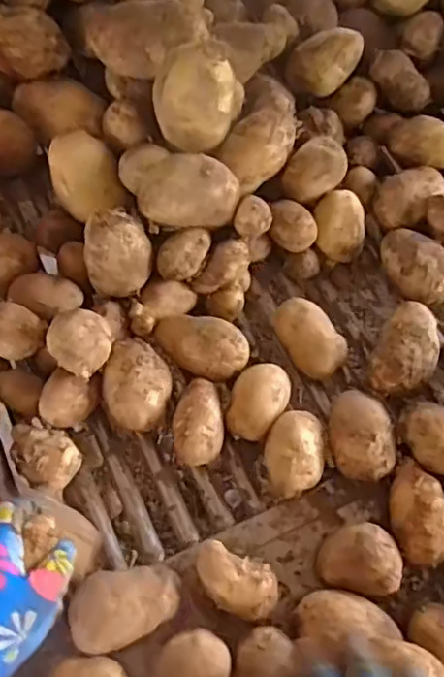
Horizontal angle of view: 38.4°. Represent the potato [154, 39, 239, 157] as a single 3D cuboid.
[{"bbox_3d":[-0.025,-0.228,0.595,0.075,0.070,0.058,-3,63,1],"label":"potato"}]

